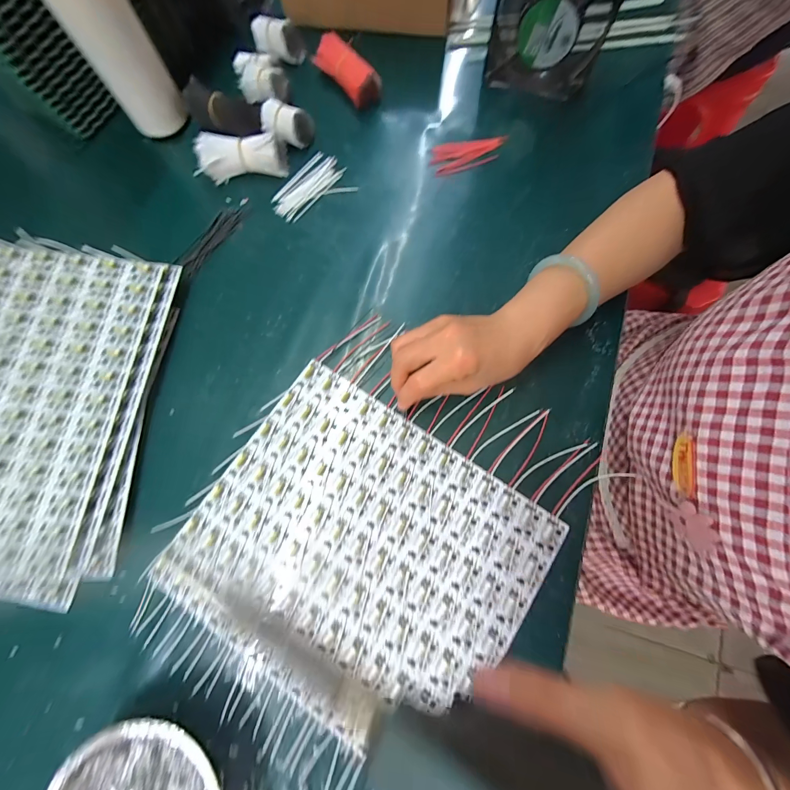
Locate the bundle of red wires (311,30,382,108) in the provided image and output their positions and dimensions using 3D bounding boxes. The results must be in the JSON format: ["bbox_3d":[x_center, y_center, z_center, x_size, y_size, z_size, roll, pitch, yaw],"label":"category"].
[{"bbox_3d":[-0.055,-0.393,0.405,0.037,0.027,0.082,-43,80,-9],"label":"bundle of red wires"}]

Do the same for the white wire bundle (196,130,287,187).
[{"bbox_3d":[-0.175,-0.275,0.388,0.096,0.031,0.037,-5,77,-1],"label":"white wire bundle"}]

